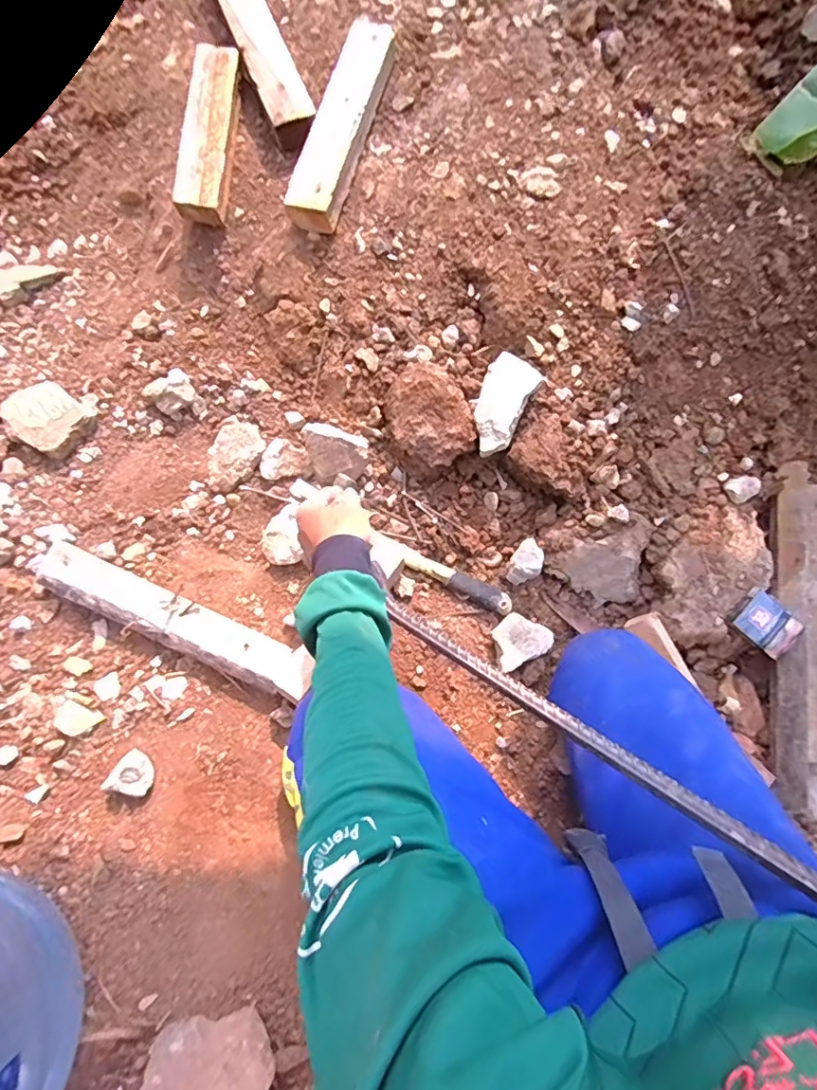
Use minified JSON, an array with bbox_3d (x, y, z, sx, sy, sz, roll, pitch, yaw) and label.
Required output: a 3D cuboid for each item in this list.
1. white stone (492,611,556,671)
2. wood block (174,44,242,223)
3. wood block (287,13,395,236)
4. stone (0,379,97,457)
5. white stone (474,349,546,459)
[{"bbox_3d":[0.146,0.124,0.715,0.083,0.015,0.064,-25,70,-13],"label":"white stone"},{"bbox_3d":[-0.264,-0.545,0.716,0.061,0.039,0.253,2,79,-2],"label":"wood block"},{"bbox_3d":[-0.086,-0.555,0.708,0.064,0.033,0.307,15,80,4],"label":"wood block"},{"bbox_3d":[-0.453,-0.160,0.678,0.101,0.037,0.081,37,70,13],"label":"stone"},{"bbox_3d":[0.122,-0.180,0.691,0.066,0.023,0.132,18,82,5],"label":"white stone"}]

